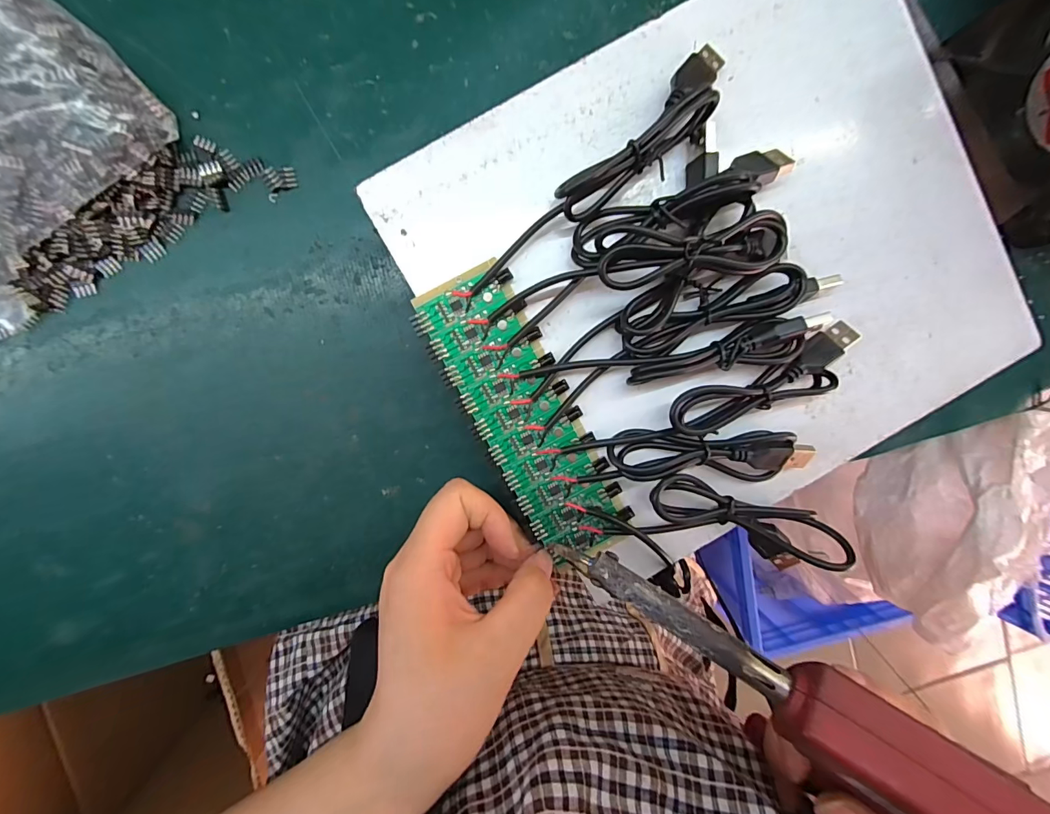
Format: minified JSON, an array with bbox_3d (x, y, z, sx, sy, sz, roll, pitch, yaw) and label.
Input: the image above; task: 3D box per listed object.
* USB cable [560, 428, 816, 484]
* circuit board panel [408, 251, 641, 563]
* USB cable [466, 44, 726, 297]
[{"bbox_3d":[0.076,0.023,0.205,0.109,0.014,0.023,1,95,-5],"label":"USB cable"},{"bbox_3d":[0.001,0.005,0.201,0.044,0.007,0.137,-28,97,-2],"label":"circuit board panel"},{"bbox_3d":[0.036,-0.095,0.187,0.144,0.023,0.023,-45,97,0],"label":"USB cable"}]

